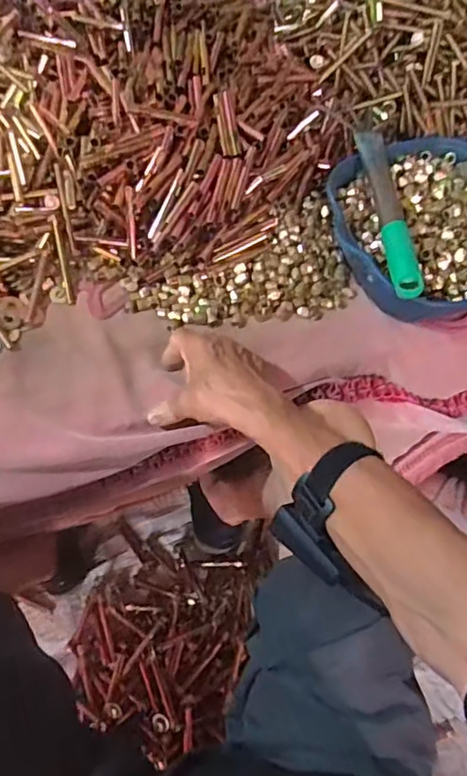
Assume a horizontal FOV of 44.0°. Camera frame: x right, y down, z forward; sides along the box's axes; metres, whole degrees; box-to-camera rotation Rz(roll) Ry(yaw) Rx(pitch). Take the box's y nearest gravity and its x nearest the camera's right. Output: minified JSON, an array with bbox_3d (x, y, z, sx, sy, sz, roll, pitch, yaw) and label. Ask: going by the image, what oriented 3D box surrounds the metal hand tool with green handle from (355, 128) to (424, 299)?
[{"bbox_3d":[0.163,-0.189,0.608,0.033,0.026,0.228,-4,57,-4],"label":"metal hand tool with green handle"}]

